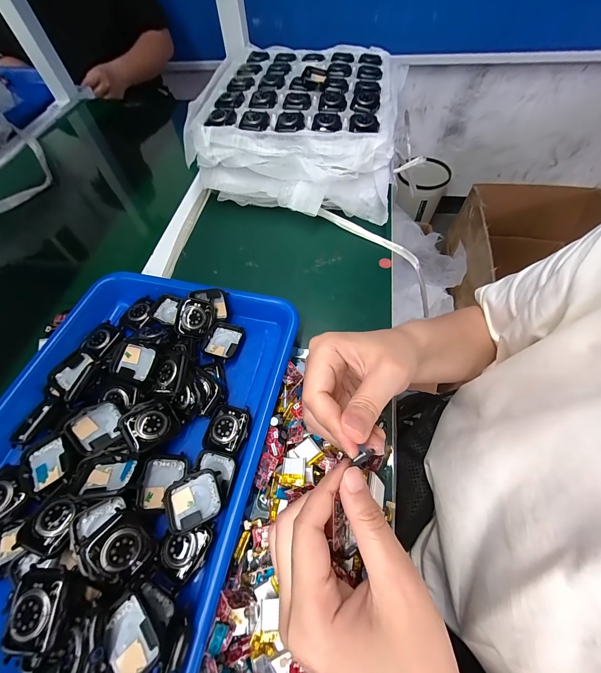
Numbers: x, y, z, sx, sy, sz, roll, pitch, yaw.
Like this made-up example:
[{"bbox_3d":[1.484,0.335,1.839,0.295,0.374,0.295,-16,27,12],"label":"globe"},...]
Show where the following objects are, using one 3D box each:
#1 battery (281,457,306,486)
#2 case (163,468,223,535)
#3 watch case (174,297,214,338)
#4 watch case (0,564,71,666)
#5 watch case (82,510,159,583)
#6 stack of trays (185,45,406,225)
[{"bbox_3d":[-0.006,0.106,0.230,0.018,0.005,0.020,1,59,4],"label":"battery"},{"bbox_3d":[-0.083,0.128,0.228,0.041,0.009,0.036,-21,60,-9],"label":"case"},{"bbox_3d":[-0.114,-0.020,0.313,0.035,0.010,0.040,11,85,-12],"label":"watch case"},{"bbox_3d":[-0.163,0.171,0.180,0.033,0.007,0.045,3,68,5],"label":"watch case"},{"bbox_3d":[-0.123,0.147,0.202,0.038,0.010,0.033,41,44,-4],"label":"watch case"},{"bbox_3d":[0.001,-0.319,0.450,0.282,0.109,0.287,8,60,8],"label":"stack of trays"}]

